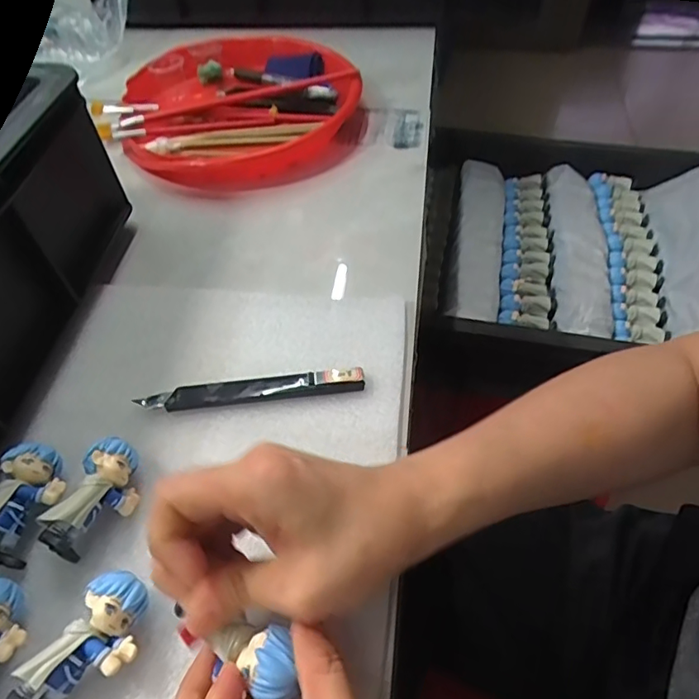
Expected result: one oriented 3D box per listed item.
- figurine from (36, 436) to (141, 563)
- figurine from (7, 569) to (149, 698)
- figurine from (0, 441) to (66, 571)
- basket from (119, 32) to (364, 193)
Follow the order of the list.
[{"bbox_3d":[-0.130,0.077,0.280,0.027,0.034,0.060,6,51,7],"label":"figurine"},{"bbox_3d":[-0.112,0.132,0.235,0.032,0.030,0.061,19,54,17],"label":"figurine"},{"bbox_3d":[-0.170,0.081,0.282,0.032,0.029,0.059,0,51,2],"label":"figurine"},{"bbox_3d":[-0.110,-0.253,0.546,0.254,0.046,0.221,-26,55,-18],"label":"basket"}]

